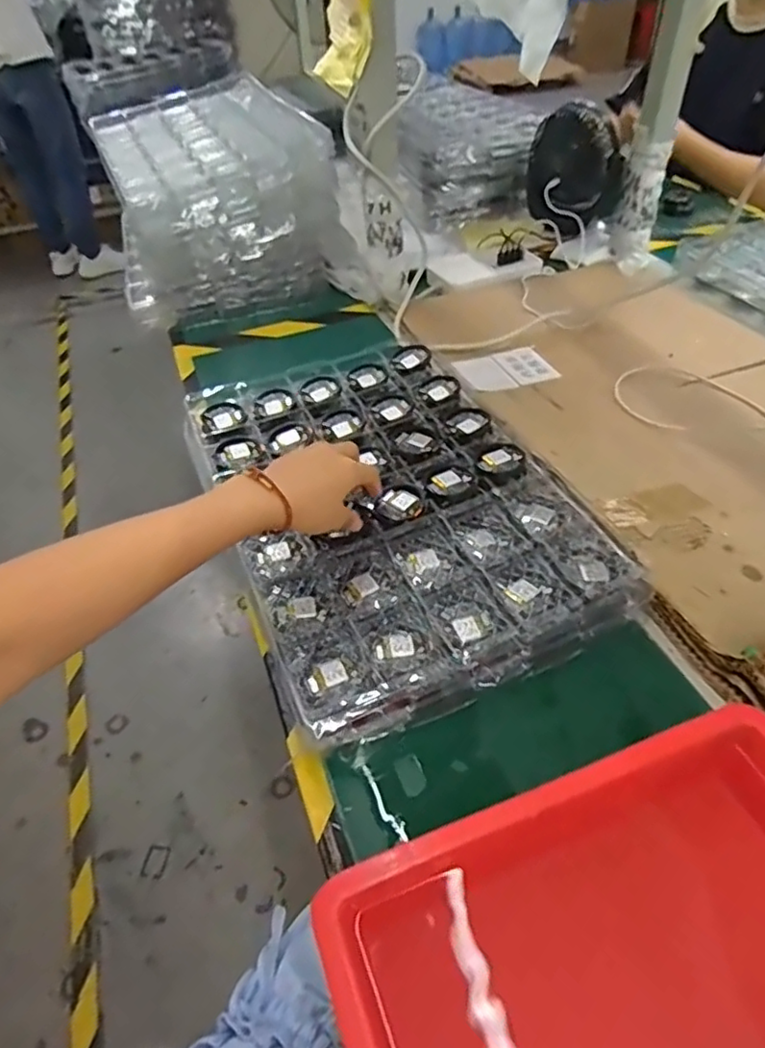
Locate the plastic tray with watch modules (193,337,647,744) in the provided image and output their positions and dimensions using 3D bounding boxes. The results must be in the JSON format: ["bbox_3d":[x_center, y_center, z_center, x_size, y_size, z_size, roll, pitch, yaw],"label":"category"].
[{"bbox_3d":[-0.001,-0.037,0.594,0.292,0.028,0.437,-19,49,-17],"label":"plastic tray with watch modules"}]

